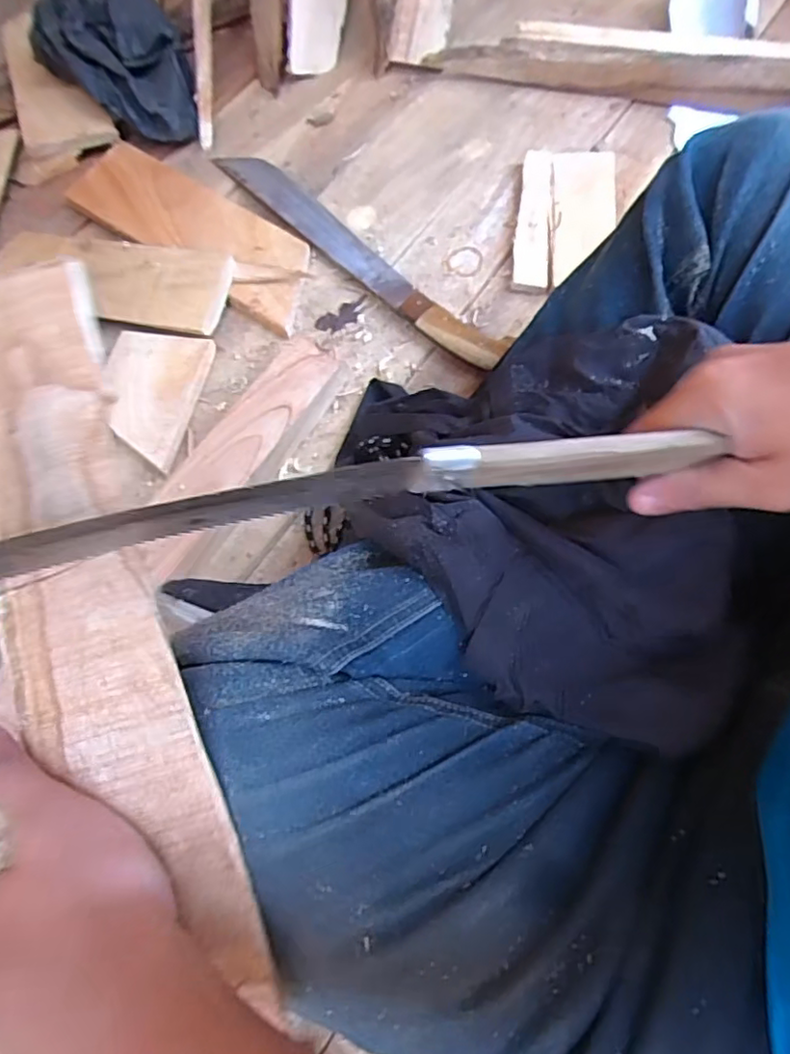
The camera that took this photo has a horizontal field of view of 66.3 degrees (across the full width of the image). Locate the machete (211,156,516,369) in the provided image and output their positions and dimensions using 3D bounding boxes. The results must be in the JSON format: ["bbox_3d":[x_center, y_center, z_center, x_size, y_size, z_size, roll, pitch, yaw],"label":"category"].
[{"bbox_3d":[-0.045,-0.284,0.611,0.048,0.026,0.402,-42,72,-13],"label":"machete"}]

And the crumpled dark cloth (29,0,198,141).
[{"bbox_3d":[-0.320,-0.533,0.671,0.140,0.071,0.251,-27,69,-8],"label":"crumpled dark cloth"}]

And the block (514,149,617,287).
[{"bbox_3d":[0.174,-0.316,0.616,0.096,0.018,0.177,6,69,5],"label":"block"}]

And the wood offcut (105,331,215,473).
[{"bbox_3d":[-0.229,-0.120,0.561,0.094,0.017,0.133,8,69,6],"label":"wood offcut"}]

